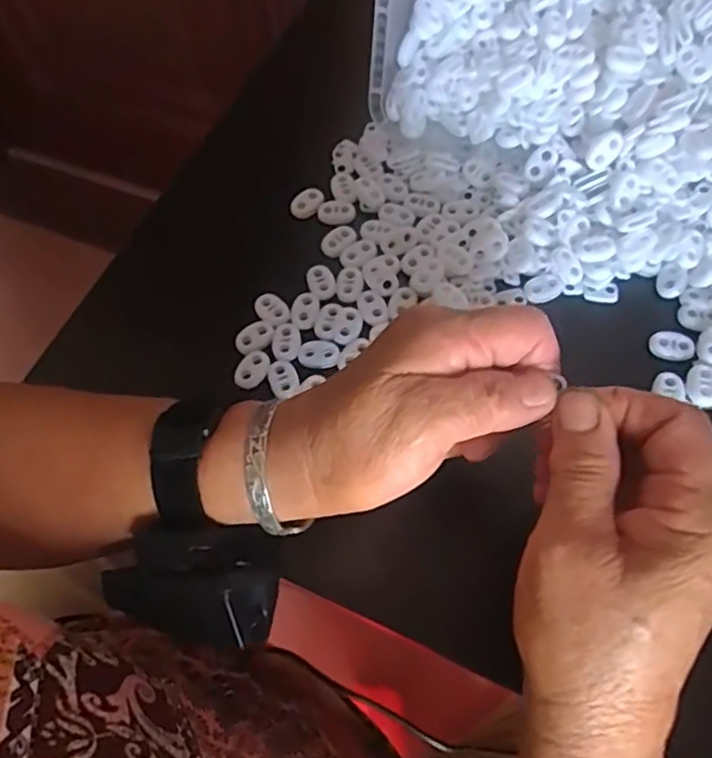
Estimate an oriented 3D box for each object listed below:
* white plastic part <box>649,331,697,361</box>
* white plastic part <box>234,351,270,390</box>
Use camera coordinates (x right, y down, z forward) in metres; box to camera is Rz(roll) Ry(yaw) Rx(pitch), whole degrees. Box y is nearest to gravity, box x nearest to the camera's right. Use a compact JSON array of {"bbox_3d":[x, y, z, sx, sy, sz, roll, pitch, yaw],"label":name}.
[{"bbox_3d":[0.168,-0.018,0.348,0.023,0.004,0.017,9,65,6],"label":"white plastic part"},{"bbox_3d":[-0.056,-0.005,0.353,0.015,0.005,0.022,35,71,17],"label":"white plastic part"}]

